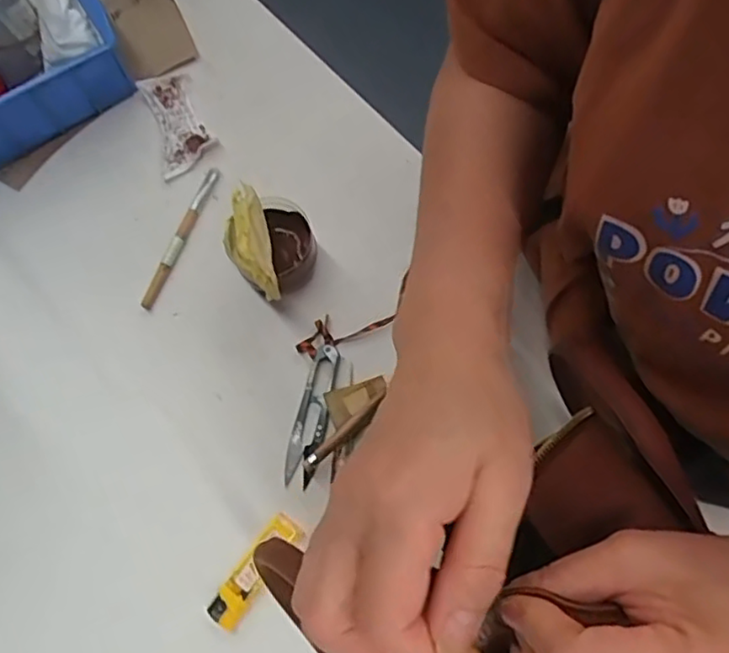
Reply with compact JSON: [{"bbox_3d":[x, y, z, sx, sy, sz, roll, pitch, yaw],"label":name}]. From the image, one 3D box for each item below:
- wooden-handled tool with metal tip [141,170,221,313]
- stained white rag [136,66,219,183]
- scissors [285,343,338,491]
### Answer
[{"bbox_3d":[-0.149,-0.073,0.516,0.012,0.013,0.126,20,76,8],"label":"wooden-handled tool with metal tip"},{"bbox_3d":[-0.160,-0.179,0.550,0.047,0.007,0.103,-19,72,-4],"label":"stained white rag"},{"bbox_3d":[-0.036,0.062,0.462,0.025,0.015,0.101,12,75,6],"label":"scissors"}]

